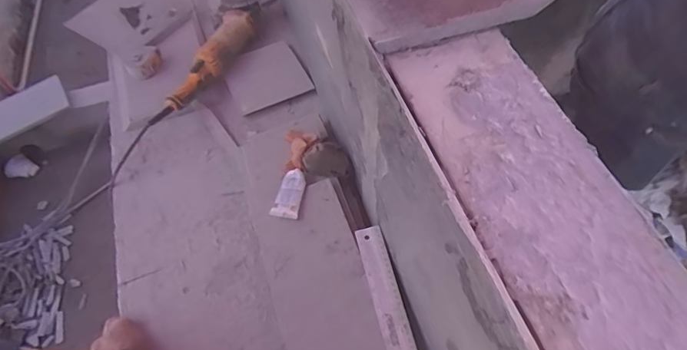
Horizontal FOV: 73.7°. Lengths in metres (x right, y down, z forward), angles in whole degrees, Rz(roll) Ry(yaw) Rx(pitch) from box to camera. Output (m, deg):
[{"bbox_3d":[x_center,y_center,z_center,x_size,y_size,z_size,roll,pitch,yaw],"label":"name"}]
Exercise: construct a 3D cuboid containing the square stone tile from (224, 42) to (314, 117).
[{"bbox_3d":[-0.178,-0.227,1.067,0.178,0.016,0.130,-26,100,-16],"label":"square stone tile"}]

